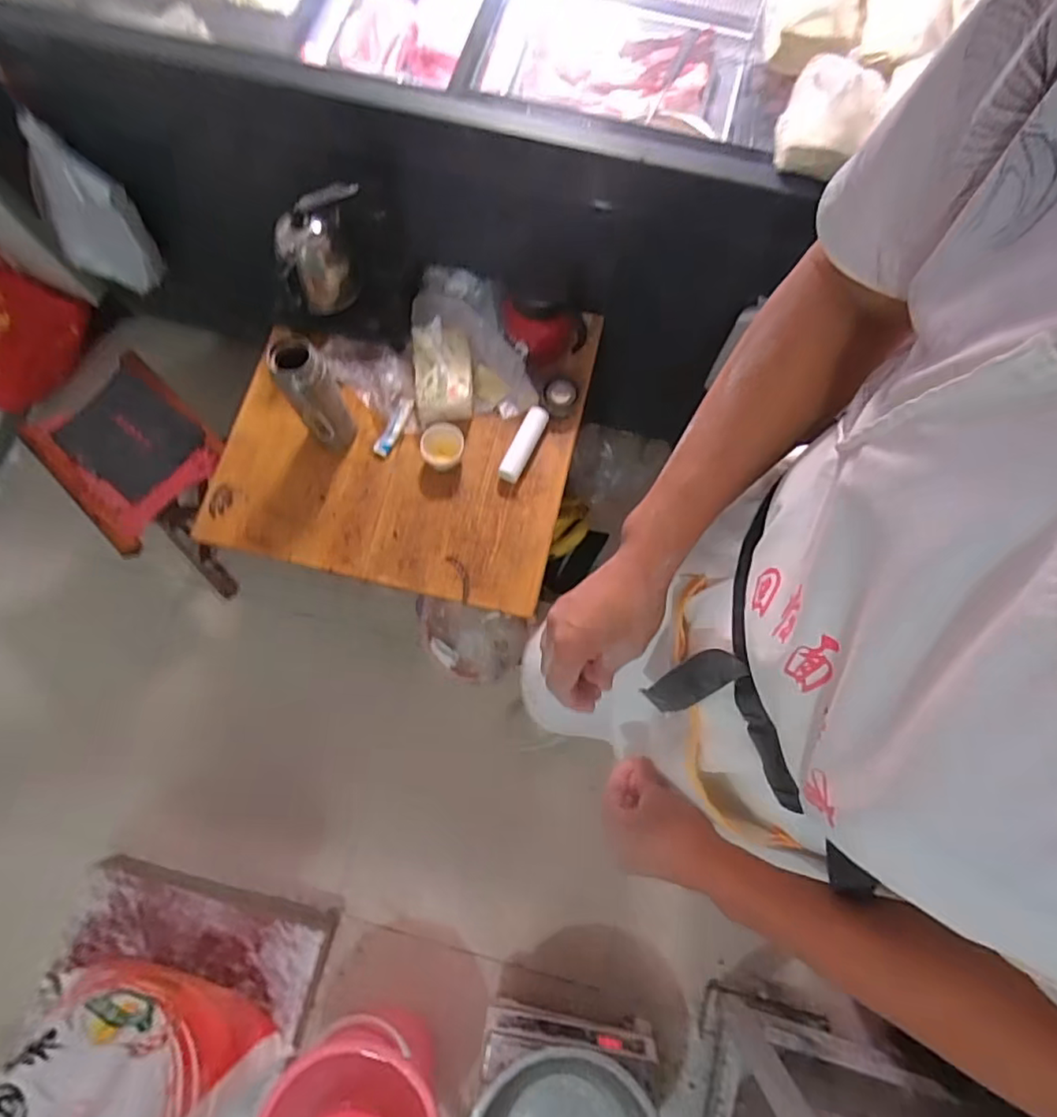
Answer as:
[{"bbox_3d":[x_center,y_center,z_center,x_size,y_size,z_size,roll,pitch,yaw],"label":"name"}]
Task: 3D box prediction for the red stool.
[{"bbox_3d":[-0.770,-0.152,1.295,0.289,0.438,0.353,-43,80,-11],"label":"red stool"}]

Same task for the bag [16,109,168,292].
[{"bbox_3d":[-0.826,-0.644,1.118,0.186,0.307,0.070,9,75,2],"label":"bag"}]

